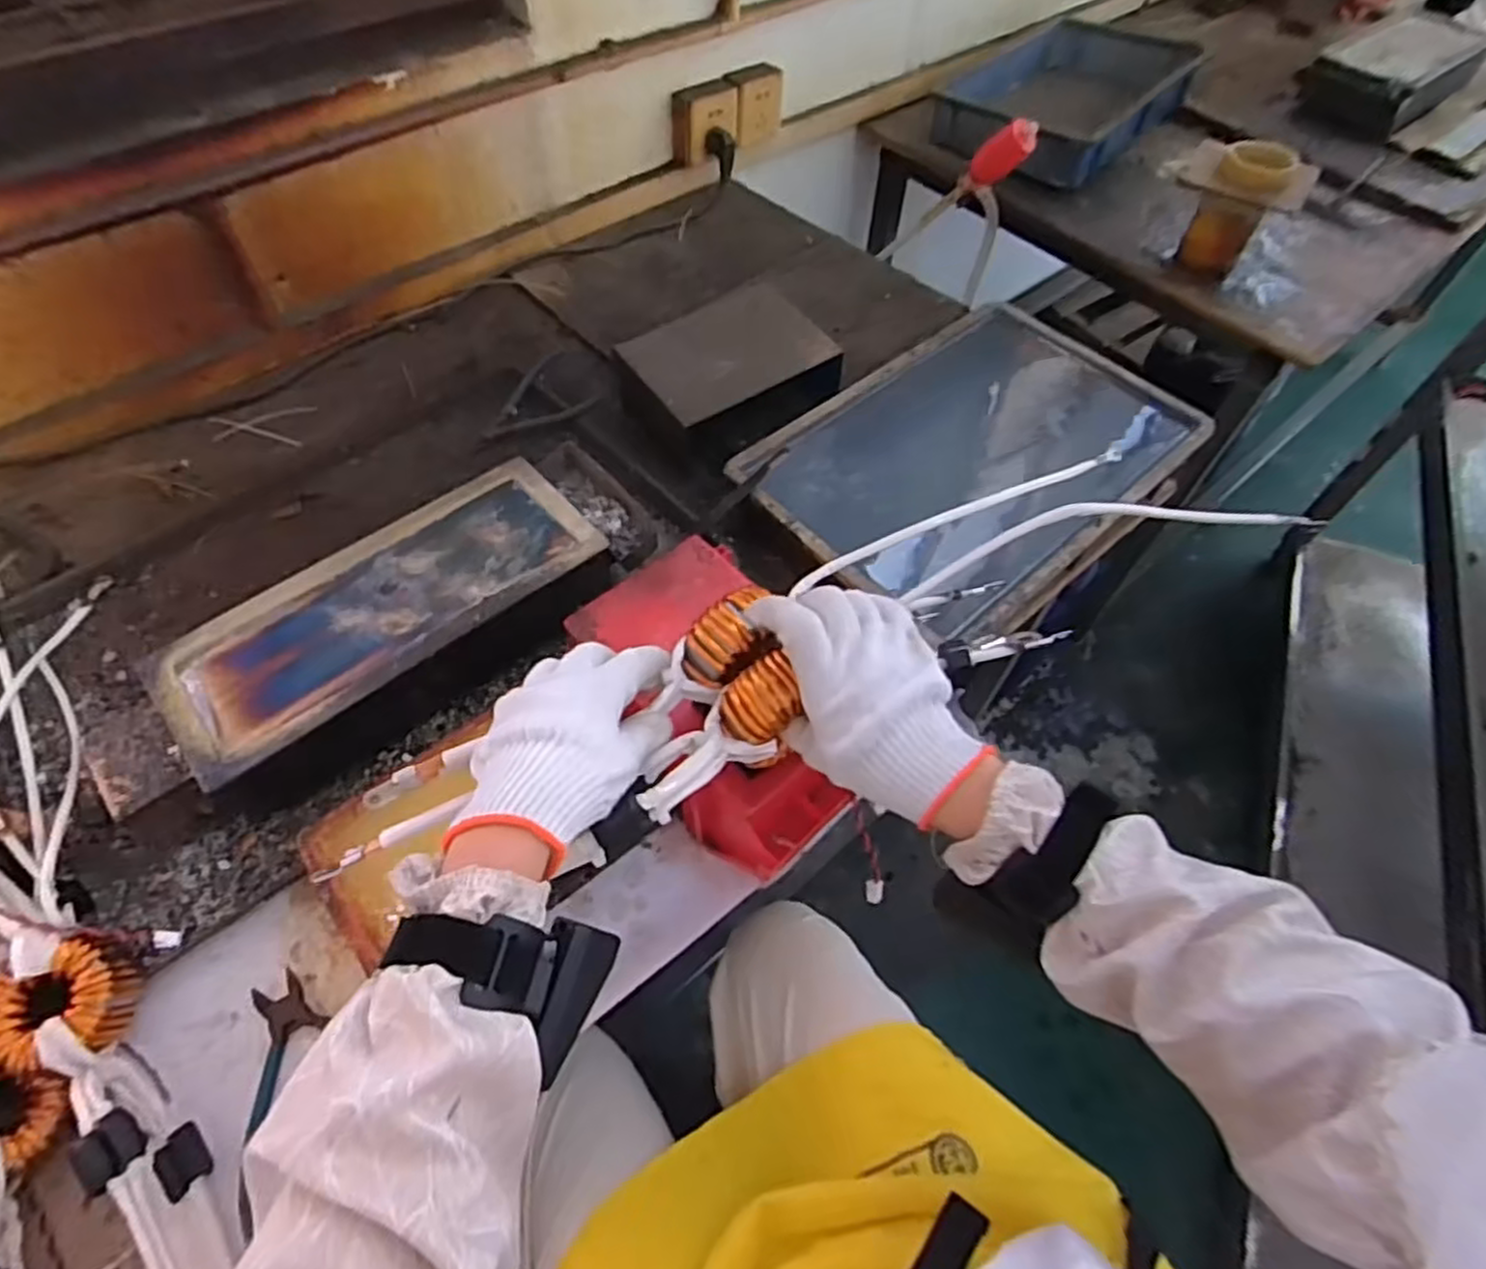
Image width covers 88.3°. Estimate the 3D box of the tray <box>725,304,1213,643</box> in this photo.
[{"bbox_3d":[0.237,-0.185,0.763,0.441,0.050,0.288,-36,64,-22],"label":"tray"}]

